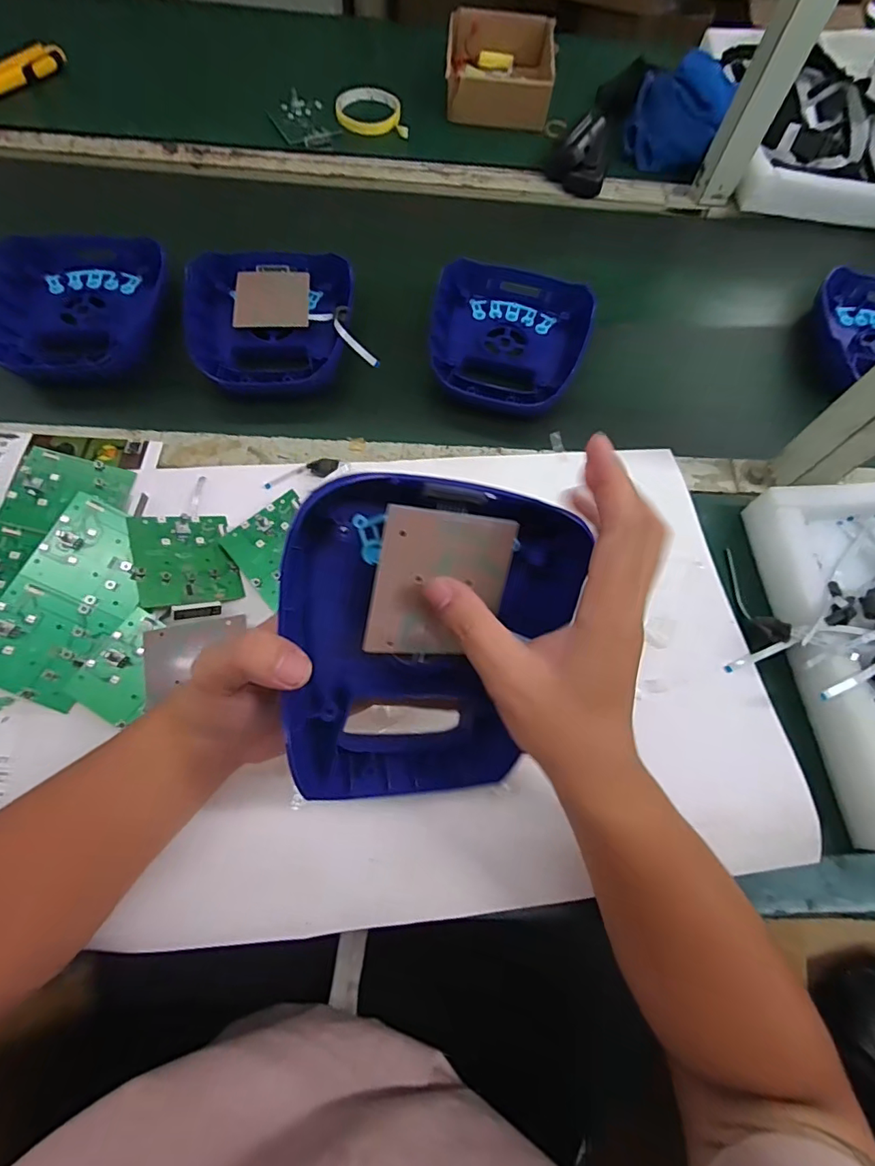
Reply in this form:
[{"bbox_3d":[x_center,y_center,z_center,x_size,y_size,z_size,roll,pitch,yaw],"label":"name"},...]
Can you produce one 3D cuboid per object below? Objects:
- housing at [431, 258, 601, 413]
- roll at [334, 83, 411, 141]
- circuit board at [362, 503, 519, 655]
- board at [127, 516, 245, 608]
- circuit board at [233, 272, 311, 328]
[{"bbox_3d":[0.072,-0.255,0.526,0.159,0.037,0.183,14,66,3],"label":"housing"},{"bbox_3d":[-0.093,-0.641,0.692,0.088,0.022,0.093,1,66,-3],"label":"roll"},{"bbox_3d":[0.003,0.002,0.274,0.075,0.005,0.079,5,103,-21],"label":"circuit board"},{"bbox_3d":[-0.201,-0.020,0.407,0.073,0.011,0.079,-7,67,-34],"label":"board"},{"bbox_3d":[-0.174,-0.300,0.535,0.076,0.006,0.074,-5,70,-3],"label":"circuit board"}]

